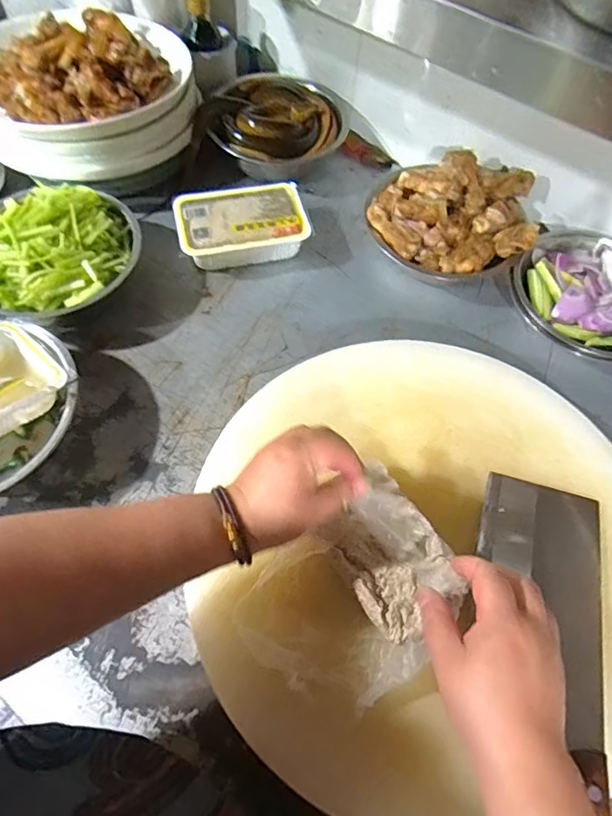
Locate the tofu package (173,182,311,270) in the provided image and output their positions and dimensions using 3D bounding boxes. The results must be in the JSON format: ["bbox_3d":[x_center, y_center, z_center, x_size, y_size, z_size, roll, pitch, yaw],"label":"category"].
[{"bbox_3d":[-0.082,-0.232,0.645,0.162,0.041,0.110,-12,62,-9],"label":"tofu package"}]

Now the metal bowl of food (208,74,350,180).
[{"bbox_3d":[-0.047,-0.416,0.727,0.181,0.071,0.169,1,61,-2],"label":"metal bowl of food"}]

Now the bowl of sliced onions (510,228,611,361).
[{"bbox_3d":[0.346,-0.142,0.602,0.181,0.063,0.175,1,61,-2],"label":"bowl of sliced onions"}]

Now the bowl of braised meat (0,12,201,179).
[{"bbox_3d":[-0.287,-0.417,0.660,0.300,0.108,0.231,-26,65,-17],"label":"bowl of braised meat"}]

